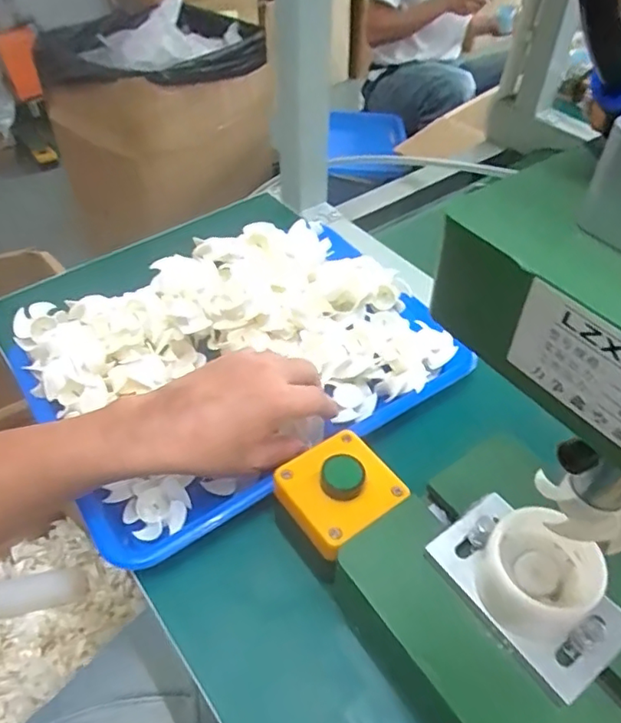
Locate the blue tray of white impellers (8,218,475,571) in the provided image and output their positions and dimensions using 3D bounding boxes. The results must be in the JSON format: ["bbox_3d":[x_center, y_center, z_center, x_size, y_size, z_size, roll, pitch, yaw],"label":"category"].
[{"bbox_3d":[-0.056,-0.012,0.478,0.321,0.058,0.241,-26,53,-22],"label":"blue tray of white impellers"}]

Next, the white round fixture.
[{"bbox_3d":[0.122,0.114,0.306,0.064,0.045,0.053,-22,52,-20],"label":"white round fixture"}]

